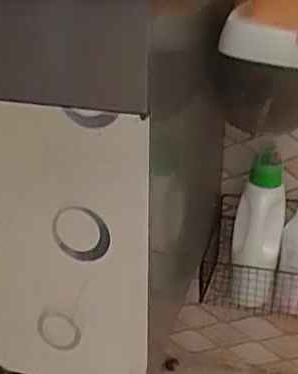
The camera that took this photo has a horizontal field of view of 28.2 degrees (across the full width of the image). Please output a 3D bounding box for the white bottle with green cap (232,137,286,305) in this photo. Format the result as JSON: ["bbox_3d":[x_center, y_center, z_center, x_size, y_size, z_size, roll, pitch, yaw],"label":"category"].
[{"bbox_3d":[0.164,0.054,0.884,0.074,0.230,0.090,5,25,8],"label":"white bottle with green cap"}]

